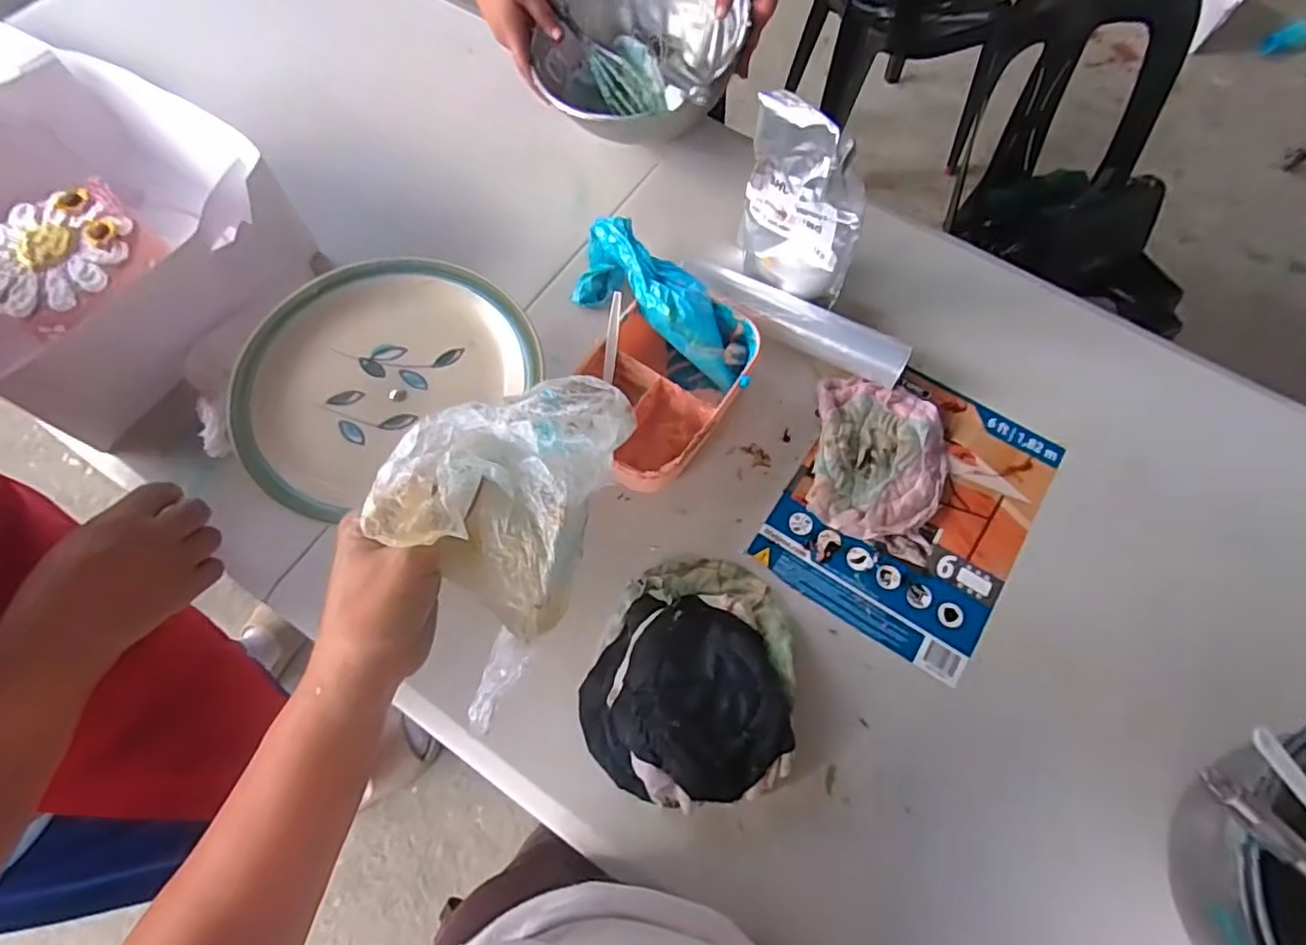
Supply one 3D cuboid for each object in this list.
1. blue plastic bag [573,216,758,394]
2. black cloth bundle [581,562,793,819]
[{"bbox_3d":[0.021,-0.173,0.660,0.231,0.107,0.086,37,72,13],"label":"blue plastic bag"},{"bbox_3d":[0.033,0.171,0.547,0.169,0.049,0.200,10,68,3],"label":"black cloth bundle"}]

